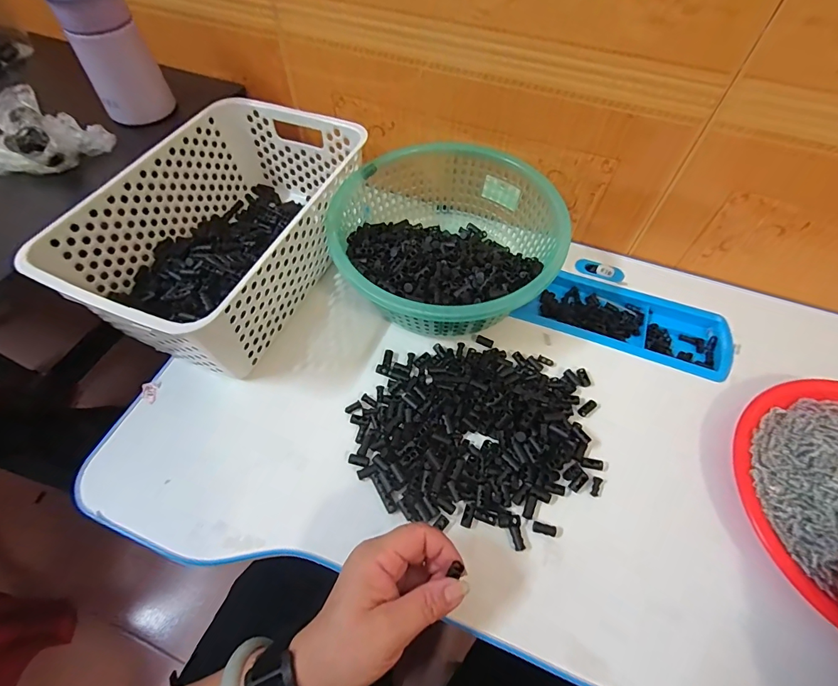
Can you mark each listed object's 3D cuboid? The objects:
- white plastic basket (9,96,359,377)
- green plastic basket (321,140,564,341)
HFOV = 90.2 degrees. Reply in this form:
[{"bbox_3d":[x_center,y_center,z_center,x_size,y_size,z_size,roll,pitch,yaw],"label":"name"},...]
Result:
[{"bbox_3d":[-0.197,-0.124,0.446,0.199,0.107,0.293,21,60,12],"label":"white plastic basket"},{"bbox_3d":[0.032,-0.103,0.446,0.207,0.089,0.221,0,58,-1],"label":"green plastic basket"}]

